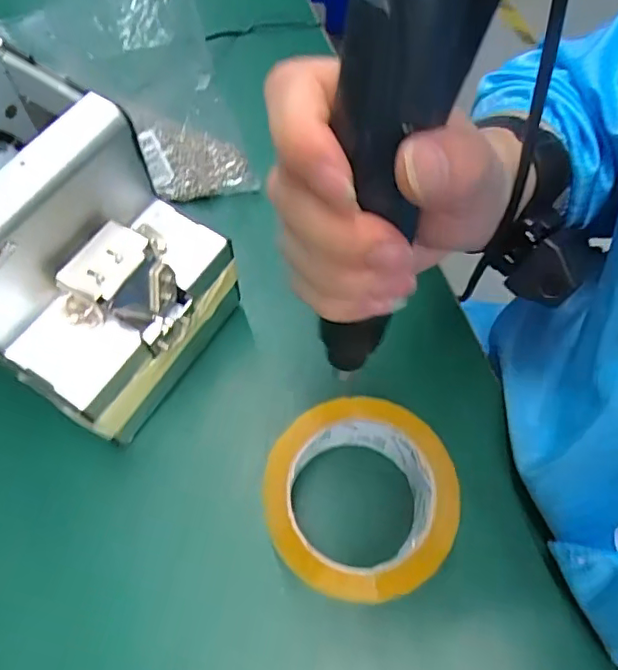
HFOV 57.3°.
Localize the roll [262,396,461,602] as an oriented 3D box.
[{"bbox_3d":[0.028,0.094,0.319,0.103,0.054,0.100,0,61,1],"label":"roll"}]

